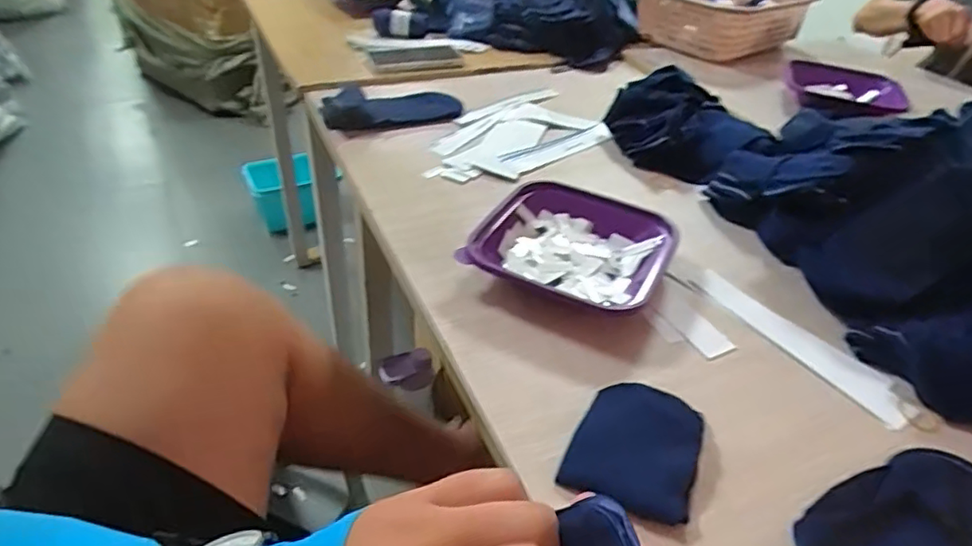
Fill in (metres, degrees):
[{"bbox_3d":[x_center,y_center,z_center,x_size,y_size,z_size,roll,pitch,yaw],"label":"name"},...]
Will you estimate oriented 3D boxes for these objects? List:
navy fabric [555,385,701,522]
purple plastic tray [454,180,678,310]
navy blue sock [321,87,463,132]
[{"bbox_3d":[0.110,0.122,0.441,0.087,0.027,0.097,17,39,15],"label":"navy fabric"},{"bbox_3d":[0.091,-0.029,0.623,0.194,0.041,0.167,16,39,13],"label":"purple plastic tray"},{"bbox_3d":[-0.143,-0.258,0.919,0.206,0.030,0.121,-6,39,-14],"label":"navy blue sock"}]

